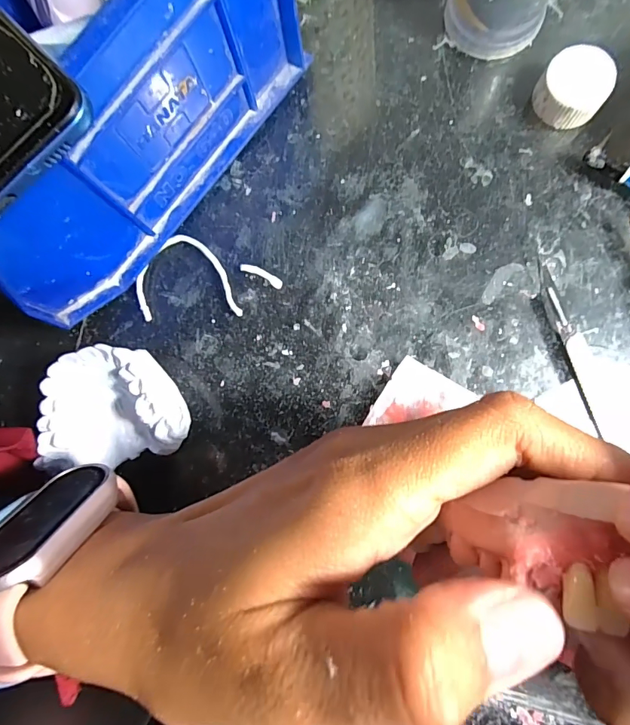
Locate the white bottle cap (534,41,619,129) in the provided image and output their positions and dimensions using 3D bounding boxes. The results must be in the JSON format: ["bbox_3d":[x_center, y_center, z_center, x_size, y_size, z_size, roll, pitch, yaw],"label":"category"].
[{"bbox_3d":[0.114,-0.120,0.186,0.027,0.017,0.027,-1,84,6],"label":"white bottle cap"}]

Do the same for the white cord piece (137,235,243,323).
[{"bbox_3d":[-0.060,-0.041,0.201,0.049,0.005,0.040,-3,84,6],"label":"white cord piece"}]

